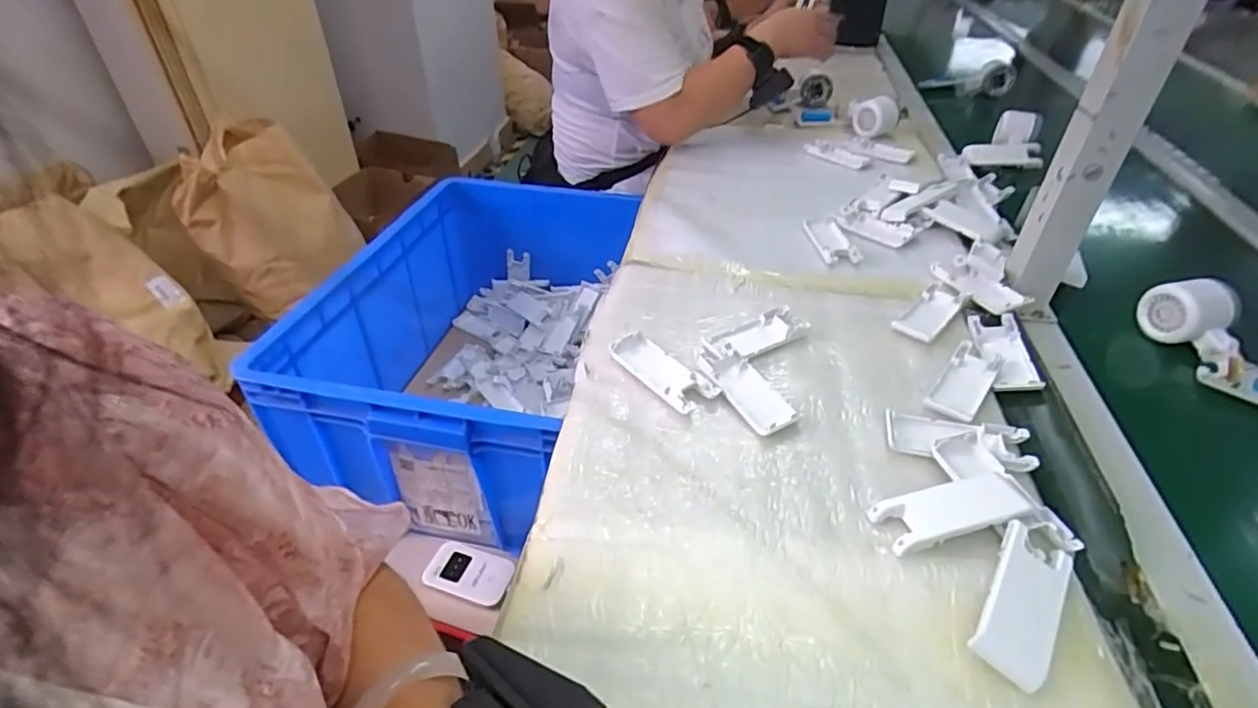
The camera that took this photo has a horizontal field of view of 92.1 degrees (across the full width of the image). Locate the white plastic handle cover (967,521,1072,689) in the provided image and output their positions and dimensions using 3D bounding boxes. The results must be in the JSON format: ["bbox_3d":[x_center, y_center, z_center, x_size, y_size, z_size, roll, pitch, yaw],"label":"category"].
[{"bbox_3d":[0.239,0.150,0.367,0.040,0.020,0.102,27,46,28],"label":"white plastic handle cover"}]

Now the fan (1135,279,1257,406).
[{"bbox_3d":[0.565,-0.008,0.560,0.085,0.054,0.150,-1,40,-2],"label":"fan"}]

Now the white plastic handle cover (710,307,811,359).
[{"bbox_3d":[0.124,-0.019,0.585,0.104,0.012,0.039,-24,46,-27],"label":"white plastic handle cover"}]

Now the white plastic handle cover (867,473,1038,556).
[{"bbox_3d":[0.222,0.108,0.418,0.103,0.016,0.040,-9,41,-11],"label":"white plastic handle cover"}]

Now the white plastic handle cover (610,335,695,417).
[{"bbox_3d":[0.027,0.014,0.540,0.039,0.011,0.101,-29,48,-30],"label":"white plastic handle cover"}]

